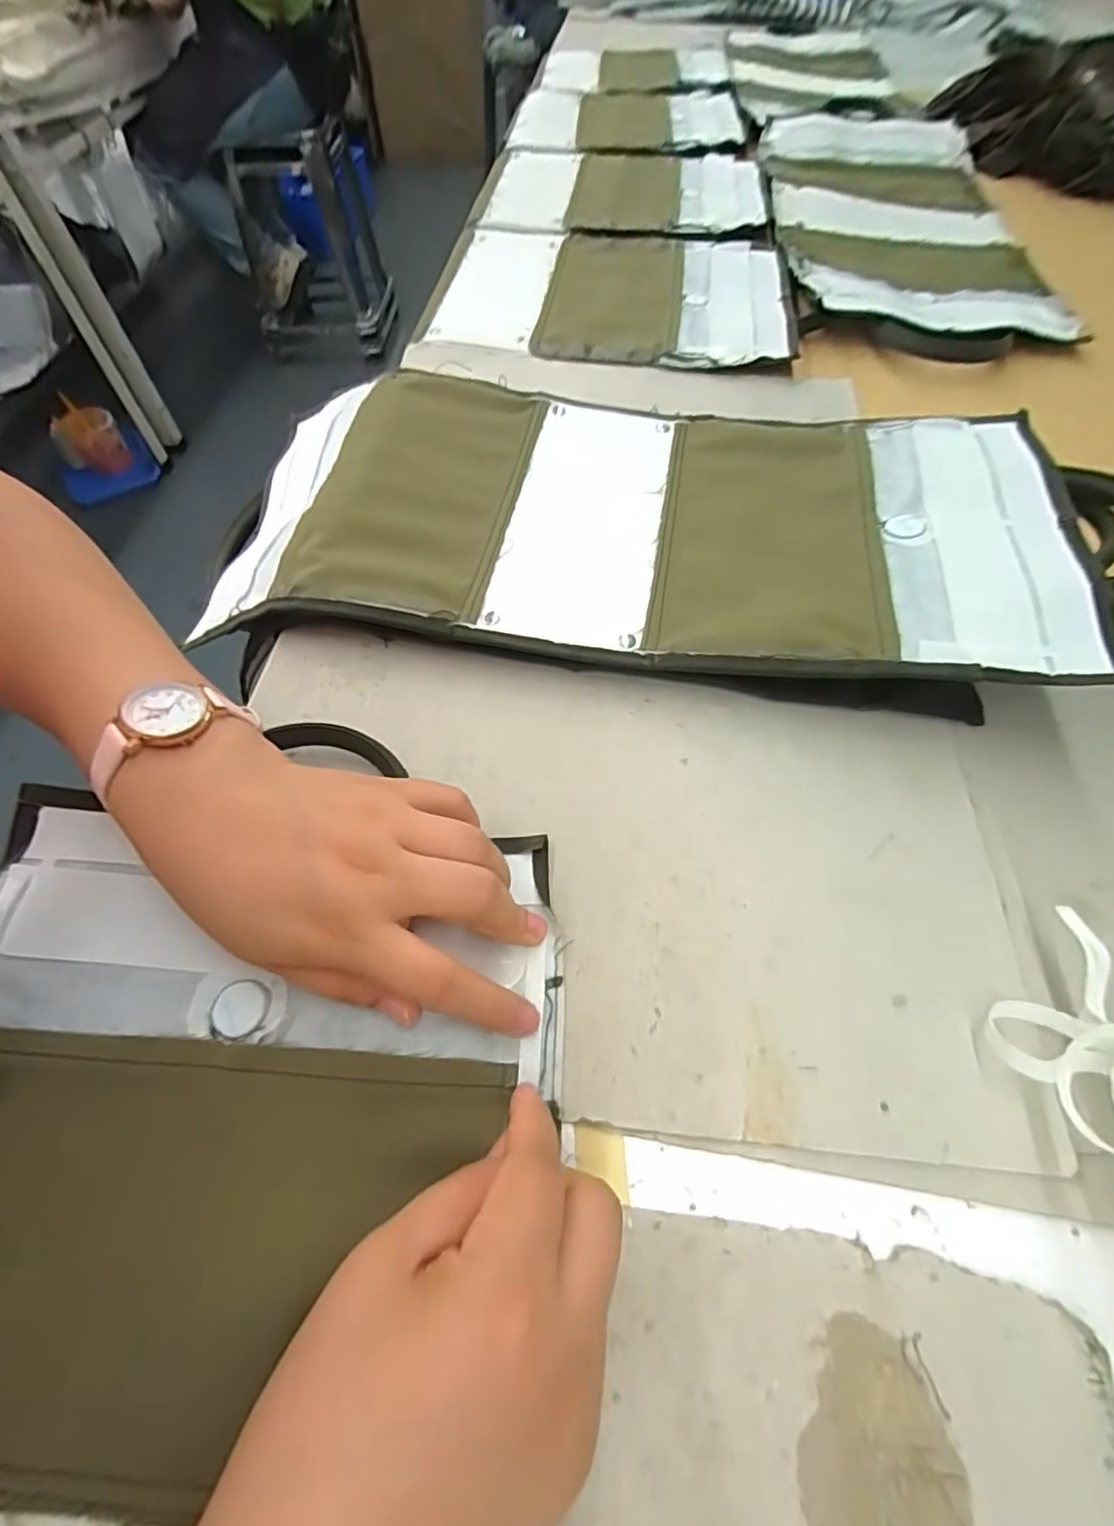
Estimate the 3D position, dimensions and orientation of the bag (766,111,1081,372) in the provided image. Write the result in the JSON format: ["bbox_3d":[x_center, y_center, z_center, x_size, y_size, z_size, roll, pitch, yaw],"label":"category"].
[{"bbox_3d":[0.355,-0.583,0.661,0.252,0.022,0.576,7,58,5],"label":"bag"}]

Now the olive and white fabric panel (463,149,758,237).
[{"bbox_3d":[0.073,-0.650,0.706,0.299,0.031,0.249,7,58,5],"label":"olive and white fabric panel"}]

